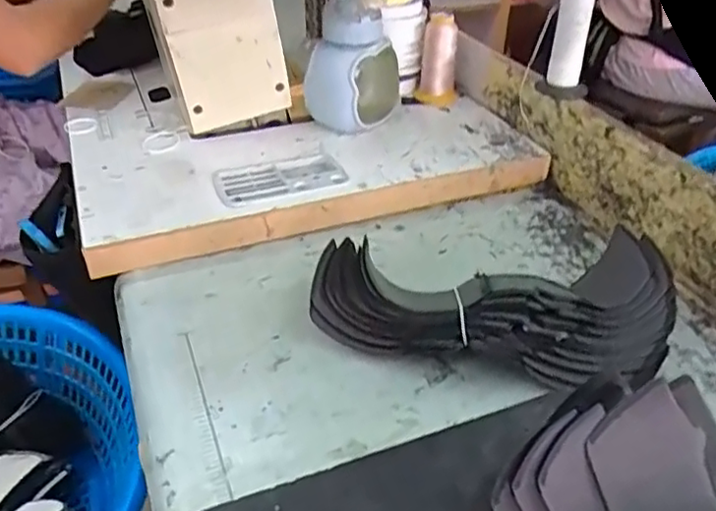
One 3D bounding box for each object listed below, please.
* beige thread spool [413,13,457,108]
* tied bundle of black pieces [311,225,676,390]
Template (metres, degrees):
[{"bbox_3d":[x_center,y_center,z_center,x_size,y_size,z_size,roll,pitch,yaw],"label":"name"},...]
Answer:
[{"bbox_3d":[0.112,-0.274,0.913,0.055,0.108,0.050,13,37,17],"label":"beige thread spool"},{"bbox_3d":[0.129,0.046,0.571,0.328,0.060,0.164,-6,36,-9],"label":"tied bundle of black pieces"}]

